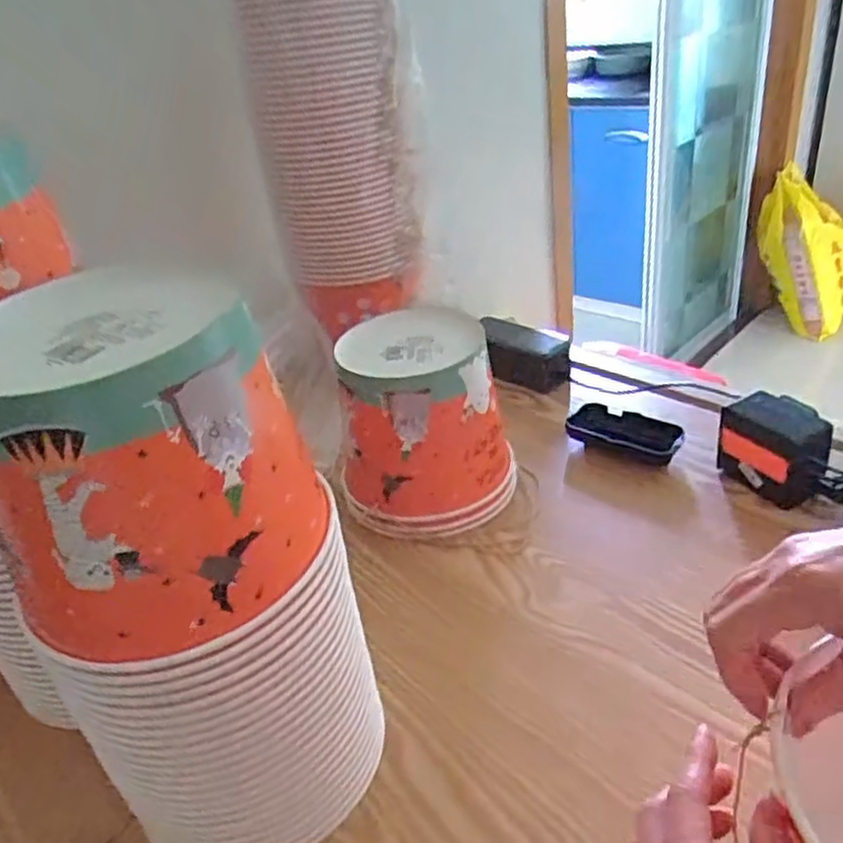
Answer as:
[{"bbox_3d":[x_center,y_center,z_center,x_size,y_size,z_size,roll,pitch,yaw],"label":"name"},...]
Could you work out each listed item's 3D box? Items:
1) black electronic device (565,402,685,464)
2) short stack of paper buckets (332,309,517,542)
[{"bbox_3d":[0.204,0.011,0.706,0.110,0.028,0.054,16,40,31],"label":"black electronic device"},{"bbox_3d":[0.008,-0.001,0.639,0.145,0.154,0.138,-5,33,3],"label":"short stack of paper buckets"}]

